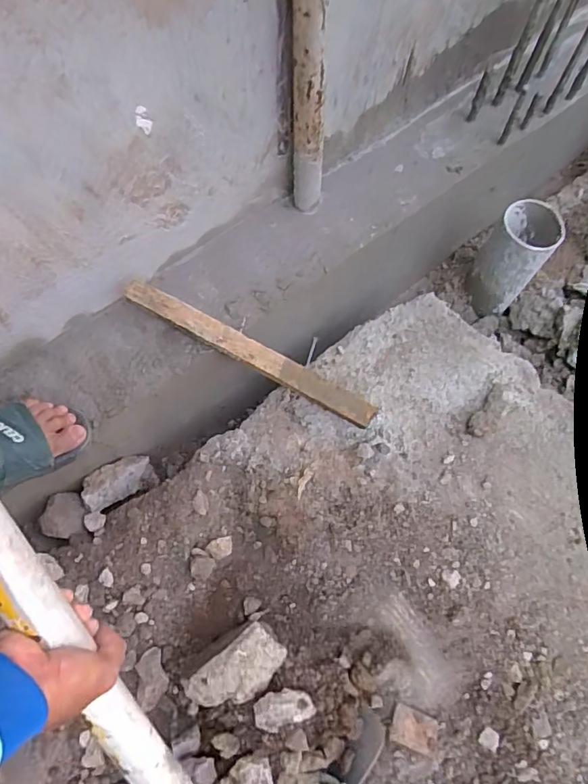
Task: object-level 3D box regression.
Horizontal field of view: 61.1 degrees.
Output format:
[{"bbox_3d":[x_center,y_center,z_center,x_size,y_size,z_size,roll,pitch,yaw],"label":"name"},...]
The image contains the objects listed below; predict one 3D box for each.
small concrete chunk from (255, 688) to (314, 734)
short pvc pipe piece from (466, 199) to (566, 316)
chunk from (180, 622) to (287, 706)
[{"bbox_3d":[-0.012,0.380,0.601,0.069,0.039,0.039,-12,68,-4],"label":"small concrete chunk"},{"bbox_3d":[0.429,-0.263,0.992,0.120,0.213,0.120,0,68,1],"label":"short pvc pipe piece"},{"bbox_3d":[-0.075,0.343,0.616,0.122,0.047,0.074,-32,72,-12],"label":"chunk"}]

